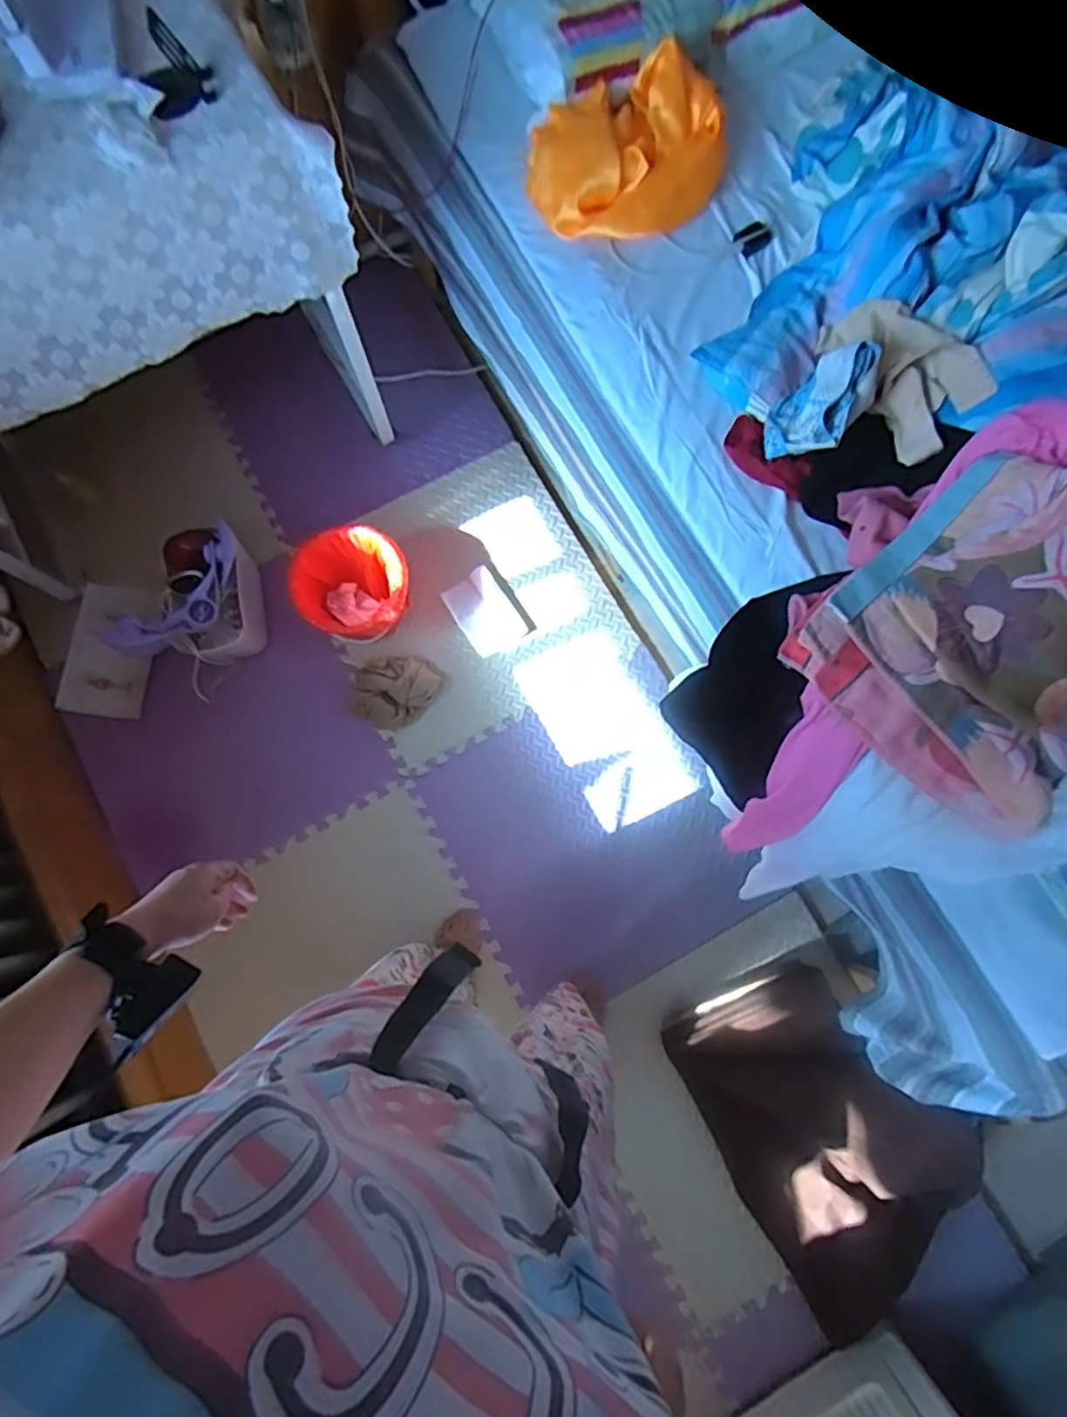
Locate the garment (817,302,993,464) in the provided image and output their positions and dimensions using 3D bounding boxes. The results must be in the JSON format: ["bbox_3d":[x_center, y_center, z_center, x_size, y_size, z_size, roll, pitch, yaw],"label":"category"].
[{"bbox_3d":[0.512,-0.472,0.908,0.131,0.076,0.241,-34,82,-7],"label":"garment"}]

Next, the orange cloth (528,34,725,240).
[{"bbox_3d":[0.151,-0.831,0.976,0.313,0.066,0.213,-34,97,-2],"label":"orange cloth"}]

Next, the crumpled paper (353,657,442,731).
[{"bbox_3d":[-0.298,-0.043,1.374,0.156,0.072,0.172,34,80,5],"label":"crumpled paper"}]

